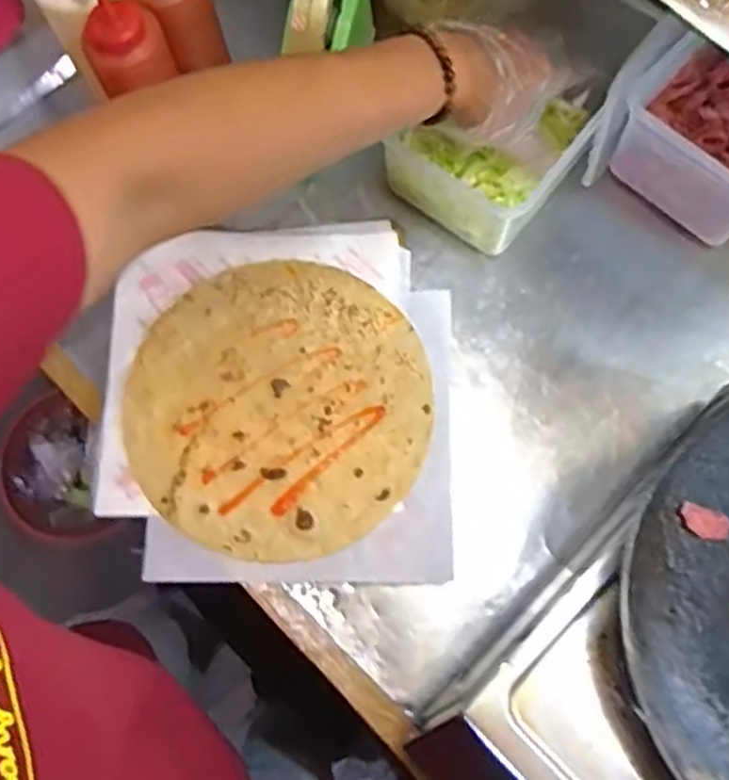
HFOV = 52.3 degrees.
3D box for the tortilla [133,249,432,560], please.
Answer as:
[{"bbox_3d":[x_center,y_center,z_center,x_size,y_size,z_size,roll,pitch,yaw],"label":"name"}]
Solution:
[{"bbox_3d":[-0.072,0.011,0.629,0.242,0.010,0.257,0,75,1],"label":"tortilla"}]

